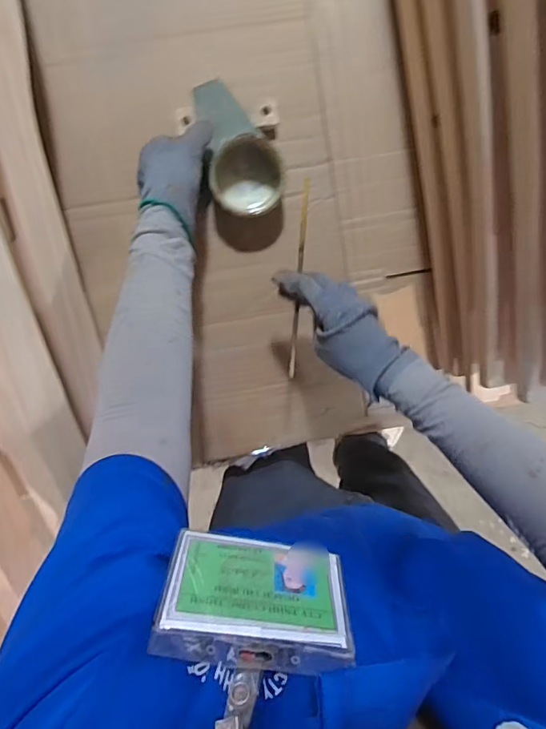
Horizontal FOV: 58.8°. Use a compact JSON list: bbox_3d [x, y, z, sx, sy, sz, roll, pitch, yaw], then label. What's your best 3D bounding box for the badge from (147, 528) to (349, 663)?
[{"bbox_3d":[-0.006,0.124,0.264,0.095,0.082,0.004,9,113,-3],"label":"badge"}]

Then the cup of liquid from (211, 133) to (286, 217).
[{"bbox_3d":[-0.029,-0.205,0.537,0.077,0.056,0.074,-1,99,-5],"label":"cup of liquid"}]

